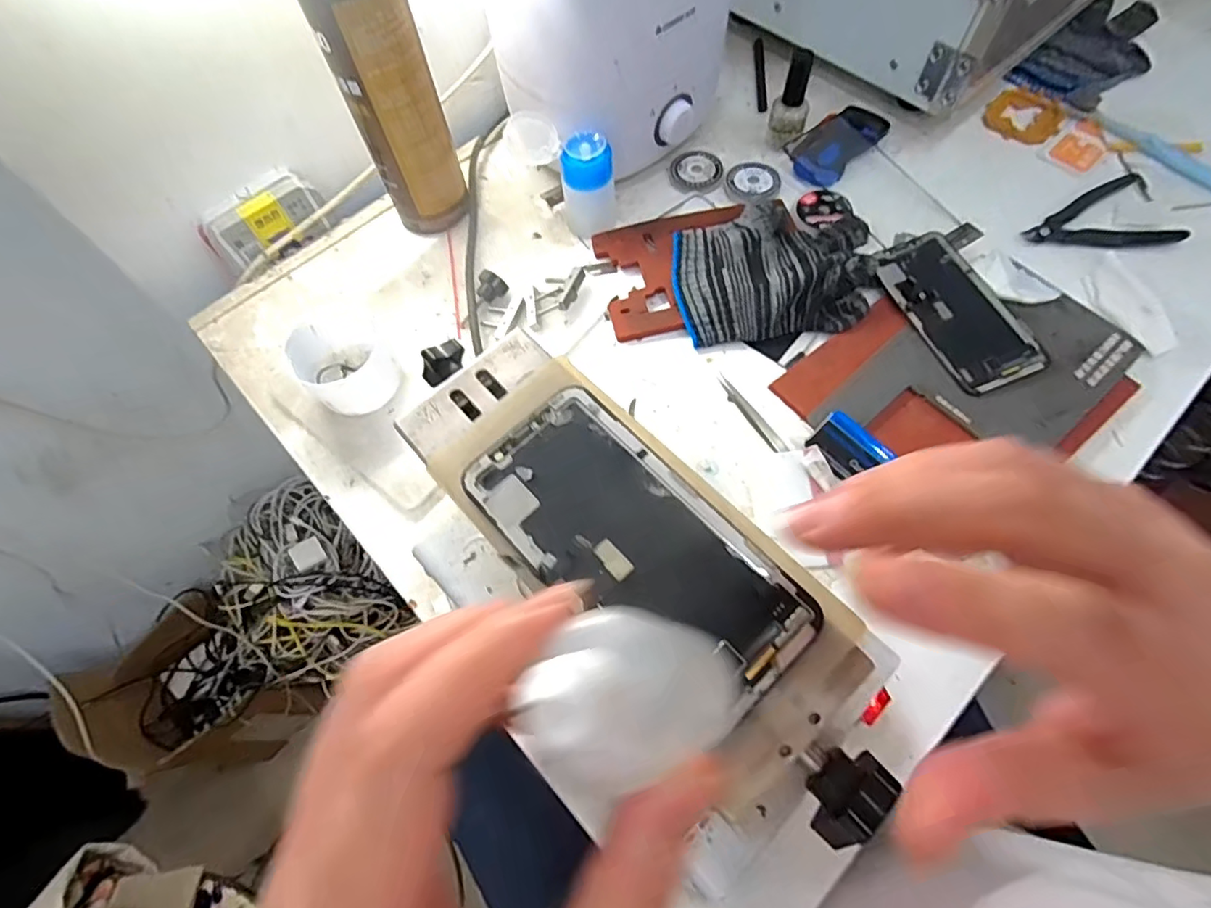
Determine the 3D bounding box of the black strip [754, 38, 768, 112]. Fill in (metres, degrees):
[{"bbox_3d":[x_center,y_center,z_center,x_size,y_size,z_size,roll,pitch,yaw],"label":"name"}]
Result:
[{"bbox_3d":[0.155,-0.379,0.567,0.011,0.010,0.098,3,67,5],"label":"black strip"}]

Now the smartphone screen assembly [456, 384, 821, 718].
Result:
[{"bbox_3d":[0.010,0.035,0.221,0.066,0.004,0.139,-41,70,-14],"label":"smartphone screen assembly"}]

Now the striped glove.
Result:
[{"bbox_3d":[0.136,-0.145,0.448,0.159,0.031,0.106,-9,65,-1],"label":"striped glove"}]

